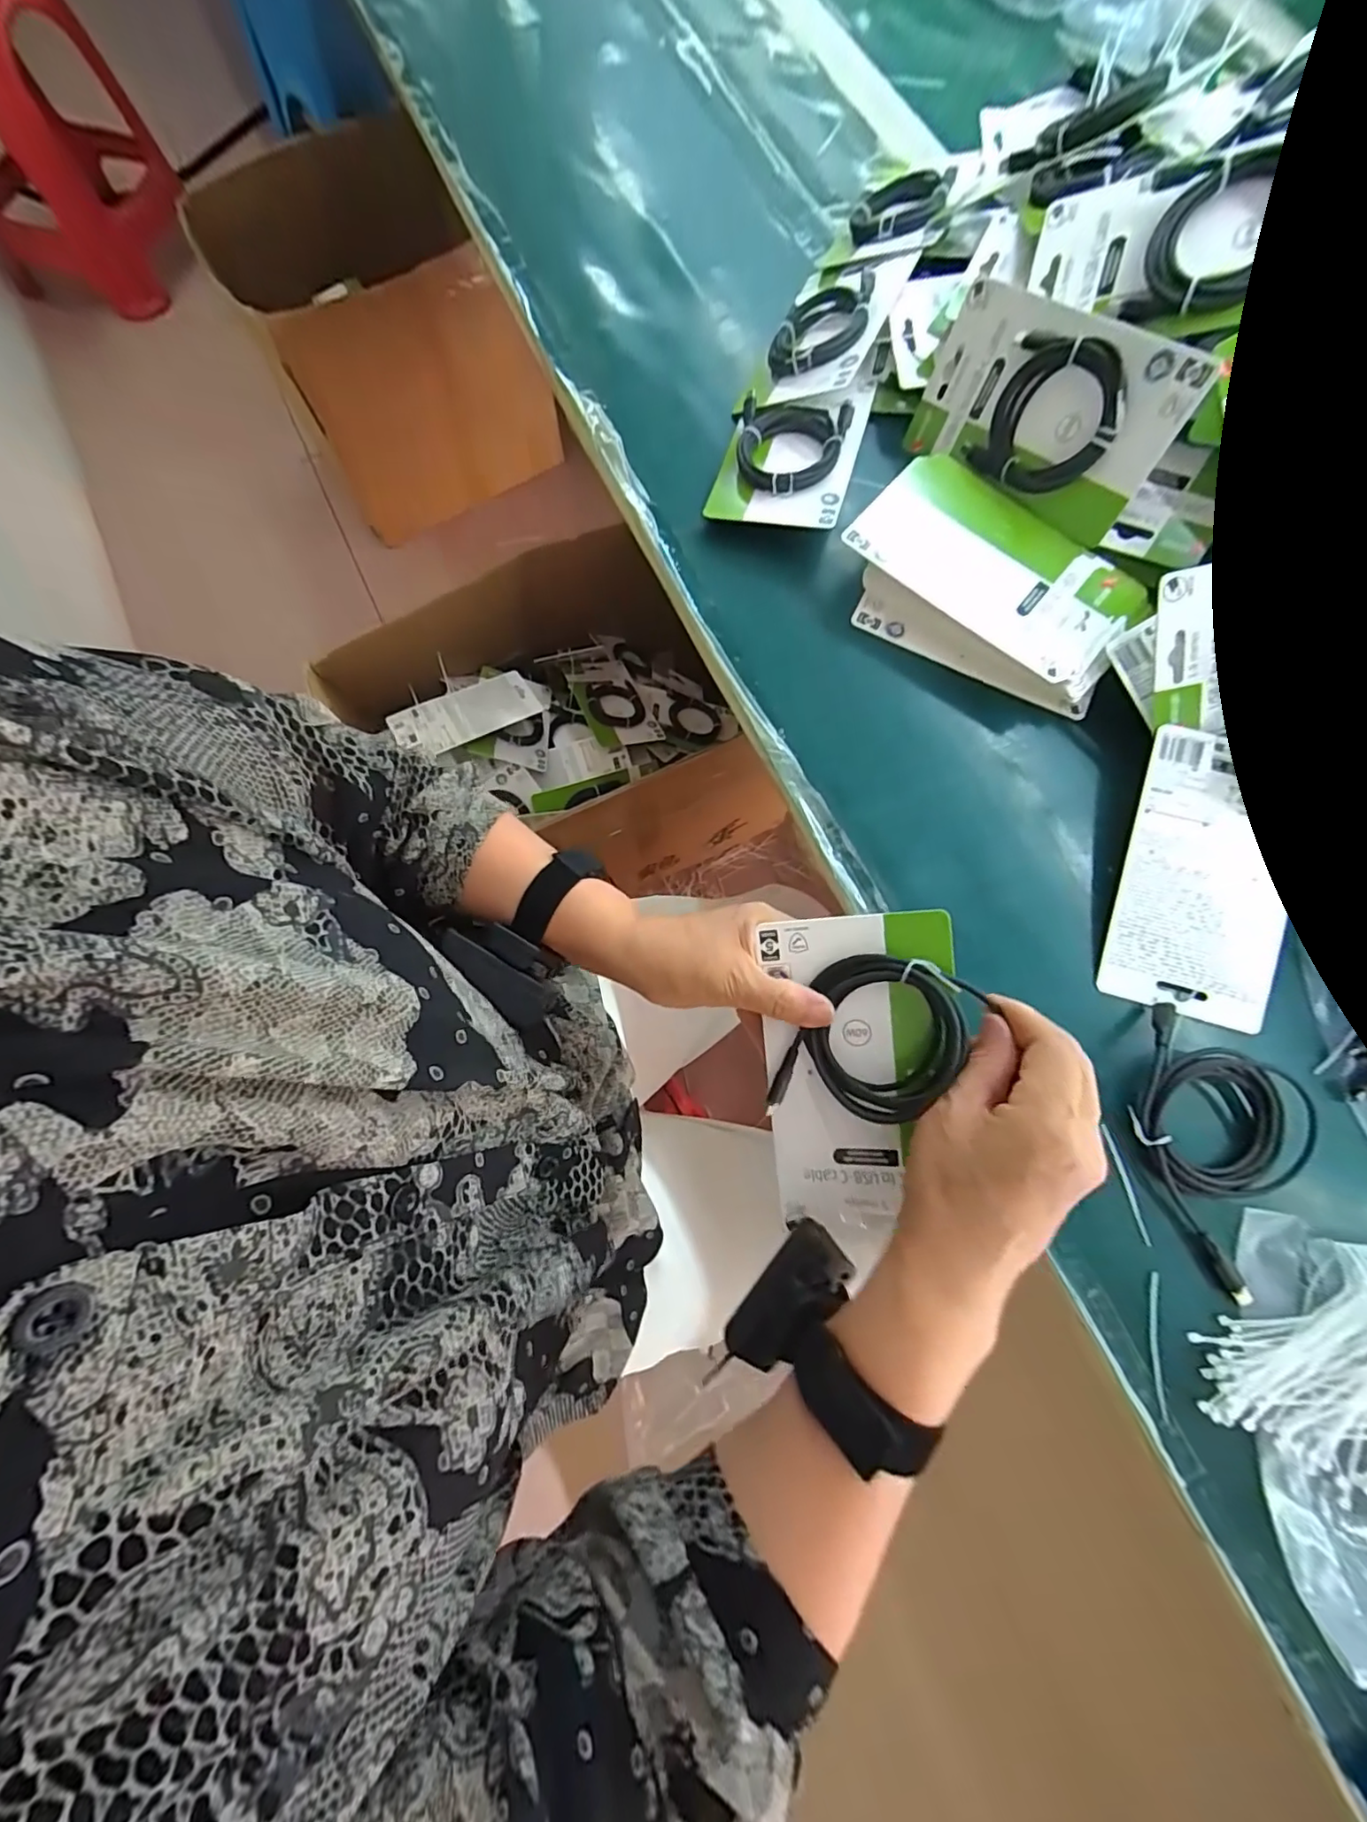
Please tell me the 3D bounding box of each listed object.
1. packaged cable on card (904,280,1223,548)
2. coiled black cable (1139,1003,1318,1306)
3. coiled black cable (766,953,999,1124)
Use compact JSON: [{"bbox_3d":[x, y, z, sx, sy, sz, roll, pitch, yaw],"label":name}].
[{"bbox_3d":[0.245,-0.351,0.403,0.018,0.099,0.180,-28,65,-33],"label":"packaged cable on card"},{"bbox_3d":[0.299,0.135,0.330,0.090,0.023,0.129,27,77,5],"label":"coiled black cable"},{"bbox_3d":[0.098,0.071,0.297,0.079,0.017,0.099,22,97,31],"label":"coiled black cable"}]

